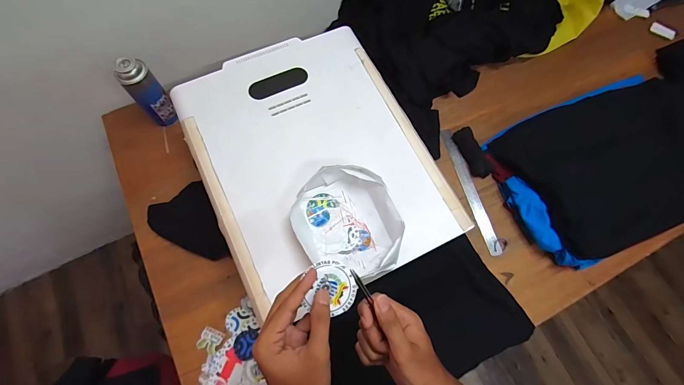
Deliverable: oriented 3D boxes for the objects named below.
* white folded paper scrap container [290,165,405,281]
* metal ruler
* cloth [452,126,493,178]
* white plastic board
[{"bbox_3d":[0.005,0.048,0.535,0.163,0.050,0.183,-24,73,-11],"label":"white folded paper scrap container"},{"bbox_3d":[0.303,-0.009,0.769,0.031,0.004,0.316,-16,72,2],"label":"metal ruler"},{"bbox_3d":[0.317,-0.097,0.784,0.045,0.029,0.127,-17,72,-8],"label":"cloth"},{"bbox_3d":[-0.054,-0.079,0.597,0.397,0.020,0.496,-24,71,-11],"label":"white plastic board"}]

